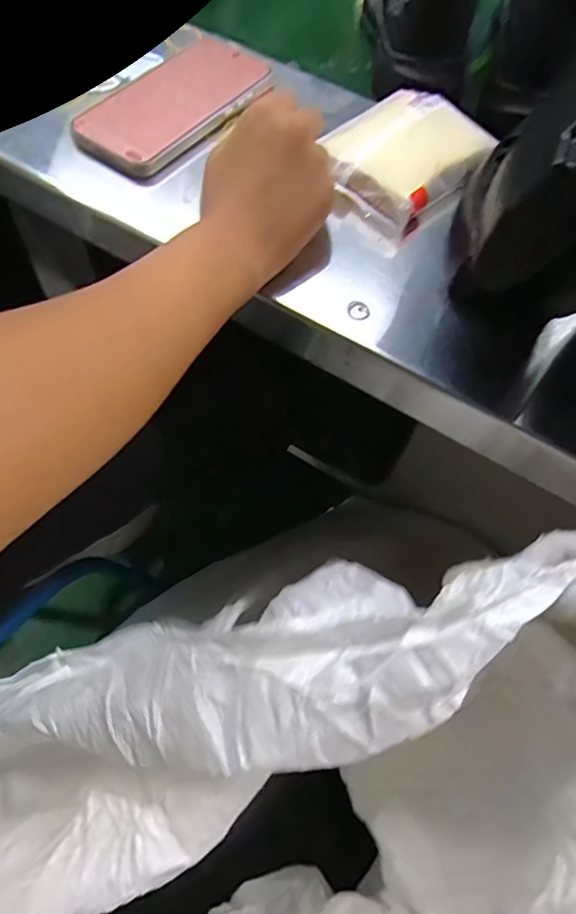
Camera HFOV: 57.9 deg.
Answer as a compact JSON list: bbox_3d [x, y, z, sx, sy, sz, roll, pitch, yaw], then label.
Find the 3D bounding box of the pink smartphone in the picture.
[{"bbox_3d":[-0.083,-0.269,0.397,0.088,0.011,0.162,32,67,13],"label":"pink smartphone"}]

